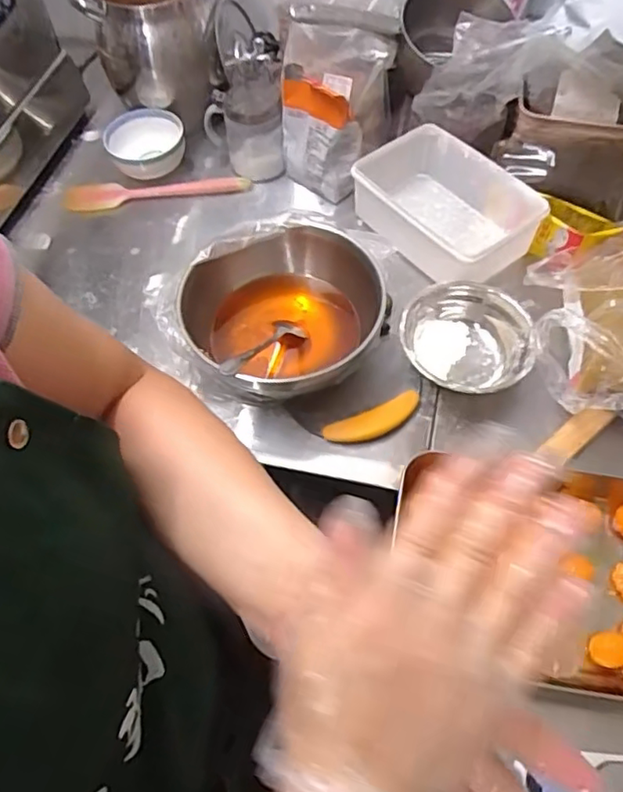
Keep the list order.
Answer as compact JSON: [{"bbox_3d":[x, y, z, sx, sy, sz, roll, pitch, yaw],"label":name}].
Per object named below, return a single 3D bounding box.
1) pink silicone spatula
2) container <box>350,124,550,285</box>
[{"bbox_3d":[-0.217,-0.287,0.858,0.258,0.020,0.037,-5,57,-1],"label":"pink silicone spatula"},{"bbox_3d":[0.165,-0.233,0.765,0.139,0.087,0.209,-35,62,-19],"label":"container"}]

